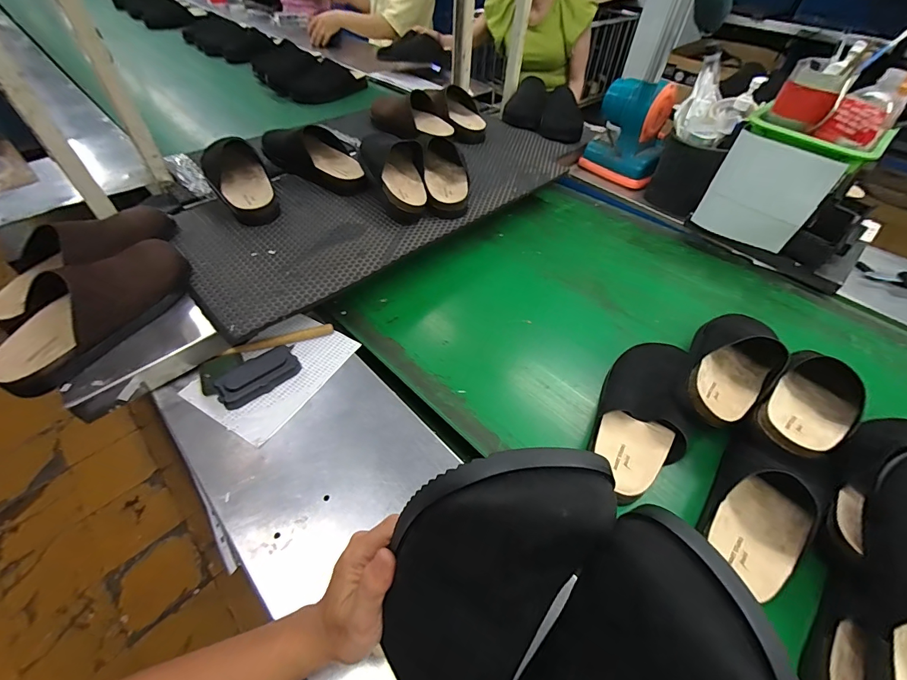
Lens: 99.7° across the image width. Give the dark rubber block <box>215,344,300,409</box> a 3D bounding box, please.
[{"bbox_3d":[-0.268,0.049,0.528,0.044,0.029,0.109,36,57,25],"label":"dark rubber block"}]

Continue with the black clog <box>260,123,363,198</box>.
[{"bbox_3d":[-0.291,-0.400,0.813,0.283,0.085,0.089,28,54,20],"label":"black clog"}]

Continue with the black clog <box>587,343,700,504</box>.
[{"bbox_3d":[0.258,0.106,0.528,0.110,0.071,0.253,22,52,16],"label":"black clog"}]

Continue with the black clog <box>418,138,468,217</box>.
[{"bbox_3d":[-0.019,-0.353,0.789,0.093,0.089,0.222,-6,50,-7],"label":"black clog"}]

